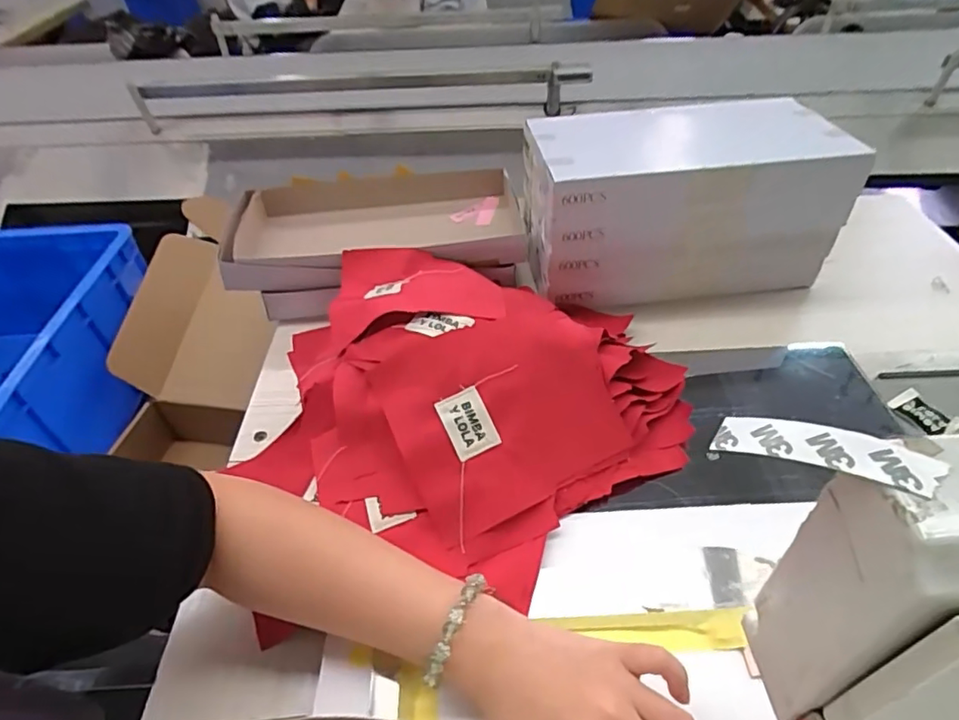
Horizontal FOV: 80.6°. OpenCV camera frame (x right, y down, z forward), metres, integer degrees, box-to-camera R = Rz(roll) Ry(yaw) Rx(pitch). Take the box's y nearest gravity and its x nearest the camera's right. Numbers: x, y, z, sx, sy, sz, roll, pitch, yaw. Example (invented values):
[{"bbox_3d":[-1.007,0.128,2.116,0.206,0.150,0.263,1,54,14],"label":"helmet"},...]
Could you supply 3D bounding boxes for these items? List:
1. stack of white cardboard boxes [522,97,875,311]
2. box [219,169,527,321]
[{"bbox_3d":[0.214,-0.164,0.620,0.307,0.157,0.149,-7,45,-5],"label":"stack of white cardboard boxes"},{"bbox_3d":[-0.116,-0.146,0.670,0.327,0.067,0.181,-7,45,-4],"label":"box"}]

